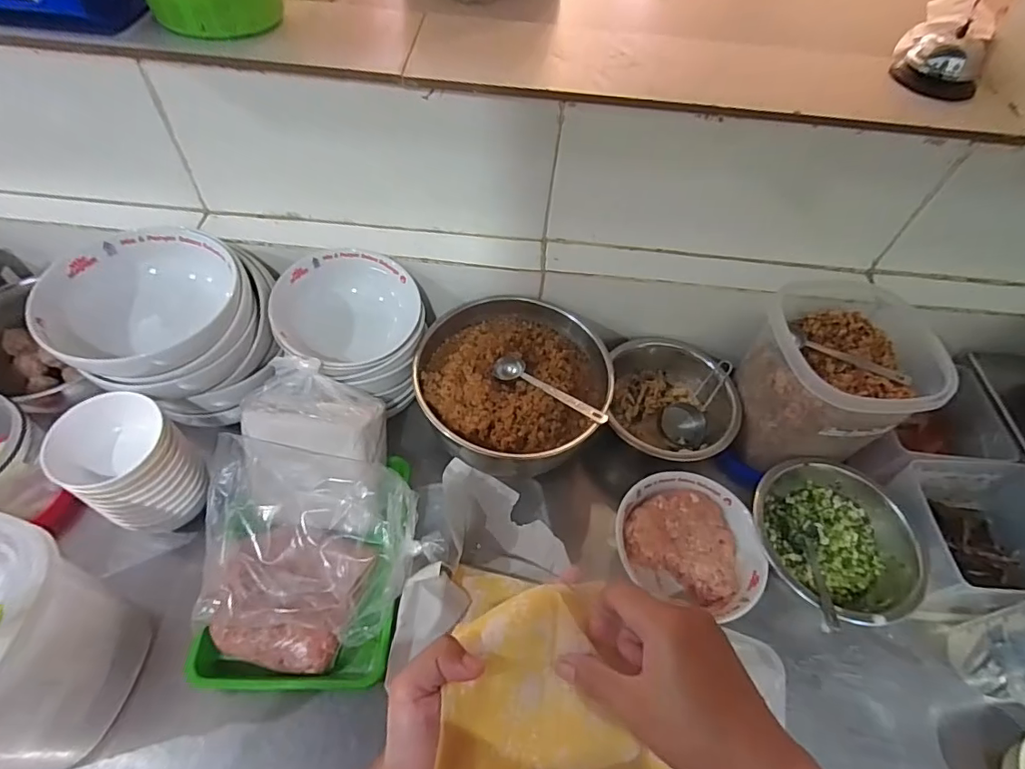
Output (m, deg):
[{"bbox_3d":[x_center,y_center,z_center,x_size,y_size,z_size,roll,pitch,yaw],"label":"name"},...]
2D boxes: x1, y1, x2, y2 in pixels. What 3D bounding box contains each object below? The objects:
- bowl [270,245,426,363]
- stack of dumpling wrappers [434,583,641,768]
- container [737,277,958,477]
[{"bbox_3d":[-0.180,-0.079,0.575,0.145,0.066,0.130,-27,61,-21],"label":"bowl"},{"bbox_3d":[0.003,0.183,0.308,0.110,0.025,0.102,-10,79,-20],"label":"stack of dumpling wrappers"},{"bbox_3d":[0.348,-0.016,0.590,0.164,0.143,0.174,2,55,-4],"label":"container"}]

